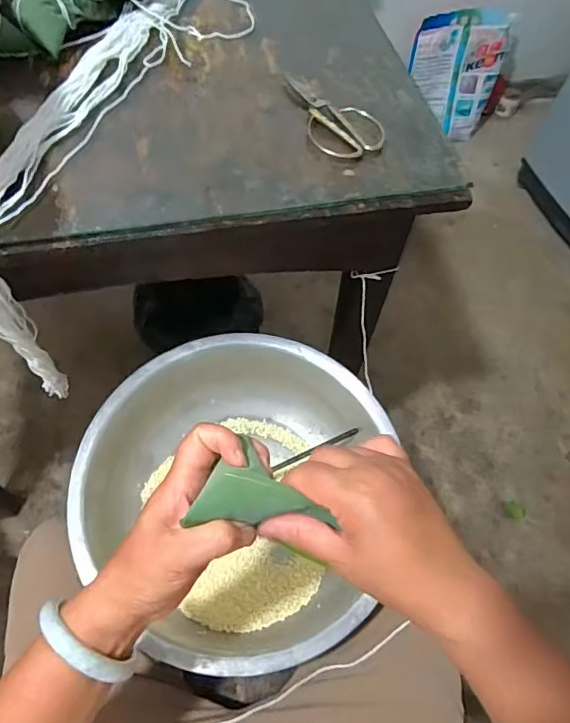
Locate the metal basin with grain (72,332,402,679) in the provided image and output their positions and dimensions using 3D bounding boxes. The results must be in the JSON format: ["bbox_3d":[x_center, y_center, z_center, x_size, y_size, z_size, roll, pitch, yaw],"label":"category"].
[{"bbox_3d":[-0.065,0.146,0.574,0.319,0.123,0.349,2,59,-3],"label":"metal basin with grain"}]

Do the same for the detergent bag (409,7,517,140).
[{"bbox_3d":[0.536,-0.900,1.574,0.311,0.366,0.096,-4,62,-7],"label":"detergent bag"}]

